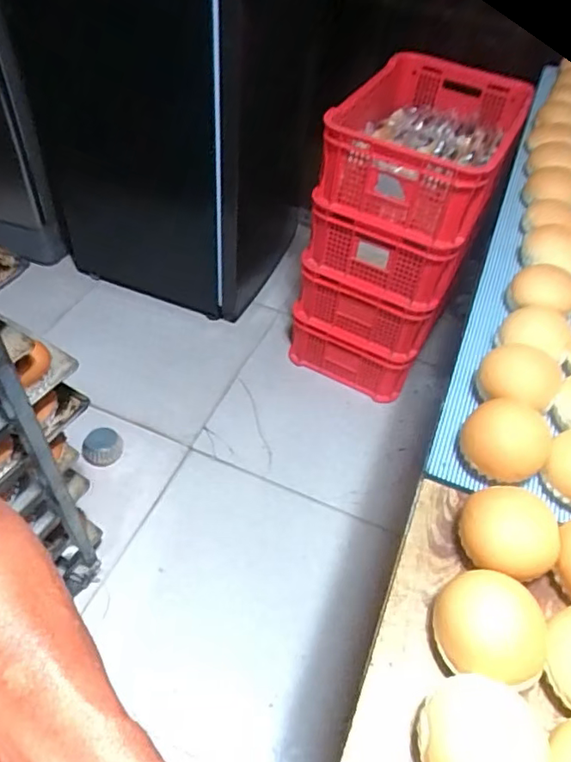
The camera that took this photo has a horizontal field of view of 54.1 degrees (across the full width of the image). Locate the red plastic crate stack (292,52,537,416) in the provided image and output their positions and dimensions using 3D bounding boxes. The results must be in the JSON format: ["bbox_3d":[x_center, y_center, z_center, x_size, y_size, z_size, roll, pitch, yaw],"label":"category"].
[{"bbox_3d":[0.323,-0.401,1.535,0.375,0.701,0.542,23,52,14],"label":"red plastic crate stack"}]

